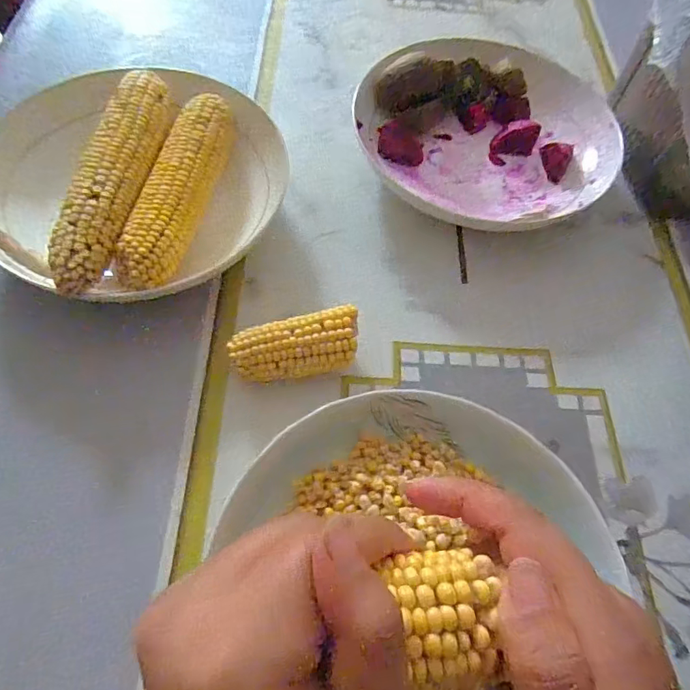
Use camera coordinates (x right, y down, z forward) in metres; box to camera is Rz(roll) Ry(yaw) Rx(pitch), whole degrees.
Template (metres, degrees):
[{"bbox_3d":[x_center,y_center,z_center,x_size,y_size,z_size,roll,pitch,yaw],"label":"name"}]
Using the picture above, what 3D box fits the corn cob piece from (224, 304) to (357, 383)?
[{"bbox_3d":[-0.029,0.006,0.306,0.076,0.036,0.036,-13,64,-10],"label":"corn cob piece"}]

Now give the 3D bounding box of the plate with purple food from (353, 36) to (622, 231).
[{"bbox_3d":[0.121,-0.173,0.403,0.179,0.055,0.187,2,63,-3],"label":"plate with purple food"}]

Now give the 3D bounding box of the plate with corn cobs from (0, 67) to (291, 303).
[{"bbox_3d":[-0.152,-0.121,0.348,0.204,0.062,0.200,2,63,-3],"label":"plate with corn cobs"}]

